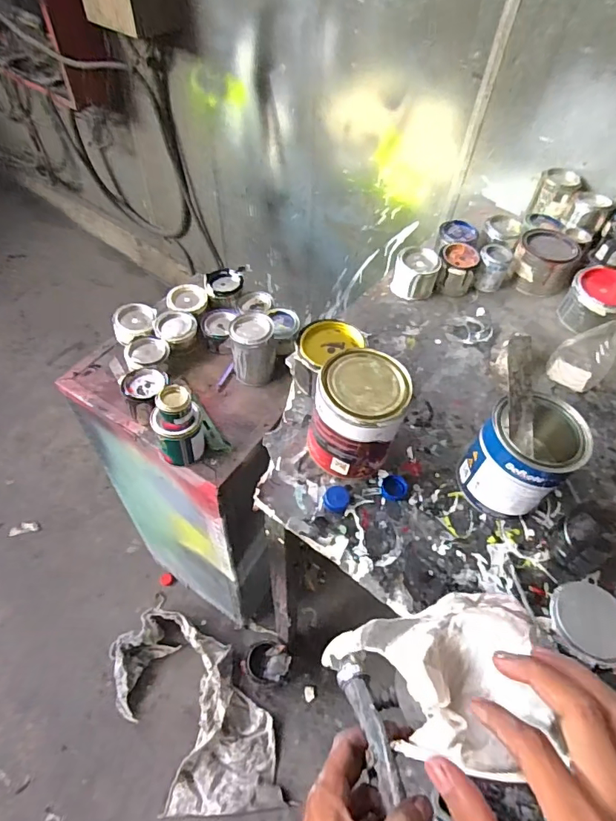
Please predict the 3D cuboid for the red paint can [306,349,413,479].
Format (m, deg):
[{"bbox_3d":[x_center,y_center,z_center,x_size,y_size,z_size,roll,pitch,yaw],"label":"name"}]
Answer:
[{"bbox_3d":[0.061,0.011,0.597,0.098,0.141,0.099,2,54,-2],"label":"red paint can"}]

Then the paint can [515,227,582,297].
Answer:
[{"bbox_3d":[0.416,-0.263,0.853,0.101,0.074,0.098,2,54,-2],"label":"paint can"}]

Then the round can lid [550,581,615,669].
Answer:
[{"bbox_3d":[0.313,0.232,0.532,0.083,0.015,0.088,2,54,-2],"label":"round can lid"}]

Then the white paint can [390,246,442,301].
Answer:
[{"bbox_3d":[0.186,-0.233,0.825,0.080,0.066,0.064,18,55,9],"label":"white paint can"}]

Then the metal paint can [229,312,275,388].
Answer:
[{"bbox_3d":[-0.092,-0.105,0.814,0.068,0.117,0.071,2,54,-2],"label":"metal paint can"}]

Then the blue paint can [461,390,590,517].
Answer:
[{"bbox_3d":[0.257,0.059,0.586,0.109,0.126,0.099,-33,62,-25],"label":"blue paint can"}]

